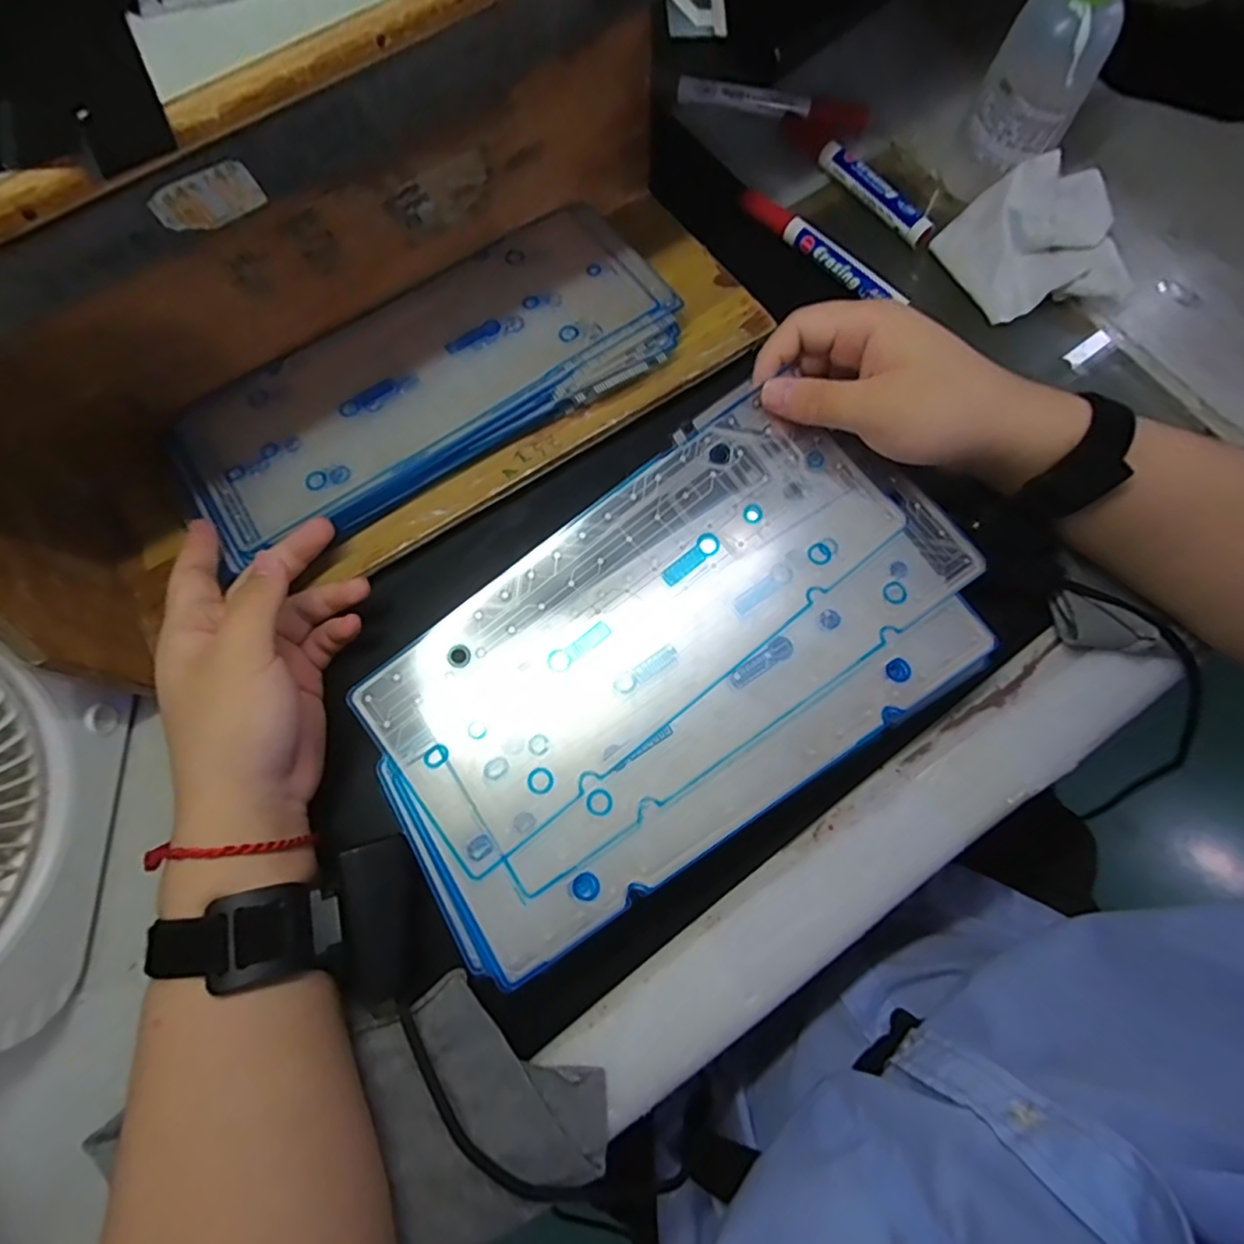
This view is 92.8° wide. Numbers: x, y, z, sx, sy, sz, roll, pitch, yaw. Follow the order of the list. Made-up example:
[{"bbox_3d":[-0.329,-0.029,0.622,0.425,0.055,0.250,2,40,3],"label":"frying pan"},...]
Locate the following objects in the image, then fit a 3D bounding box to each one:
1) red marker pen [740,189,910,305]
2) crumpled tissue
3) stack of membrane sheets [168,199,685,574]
[{"bbox_3d":[0.131,-0.255,0.403,0.016,0.016,0.131,-41,76,-9],"label":"red marker pen"},{"bbox_3d":[0.273,-0.247,0.387,0.114,0.043,0.088,-10,74,0],"label":"crumpled tissue"},{"bbox_3d":[-0.116,-0.152,0.364,0.296,0.019,0.130,-31,73,-7],"label":"stack of membrane sheets"}]

